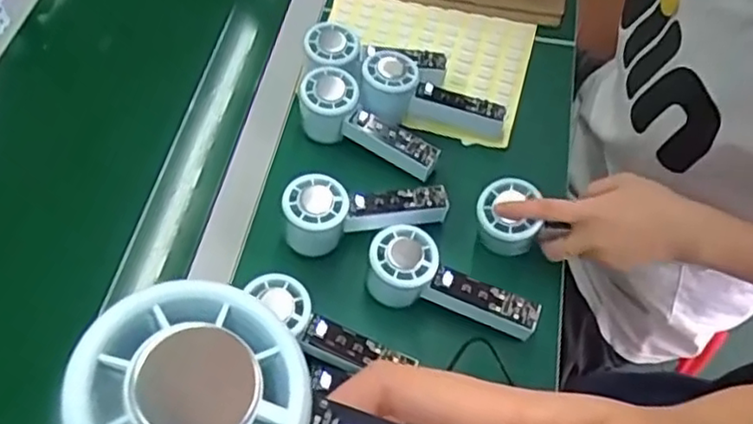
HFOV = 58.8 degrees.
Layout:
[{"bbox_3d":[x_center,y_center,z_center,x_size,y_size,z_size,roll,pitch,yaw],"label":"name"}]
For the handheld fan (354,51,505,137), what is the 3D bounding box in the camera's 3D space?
[{"bbox_3d":[0.057,-0.114,0.680,0.153,0.050,0.065,17,59,-5],"label":"handheld fan"}]

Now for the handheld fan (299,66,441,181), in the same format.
[{"bbox_3d":[-0.012,-0.084,0.652,0.146,0.044,0.052,35,64,18],"label":"handheld fan"}]

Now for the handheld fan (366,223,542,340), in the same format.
[{"bbox_3d":[0.067,0.061,0.574,0.149,0.048,0.058,17,59,9],"label":"handheld fan"}]

